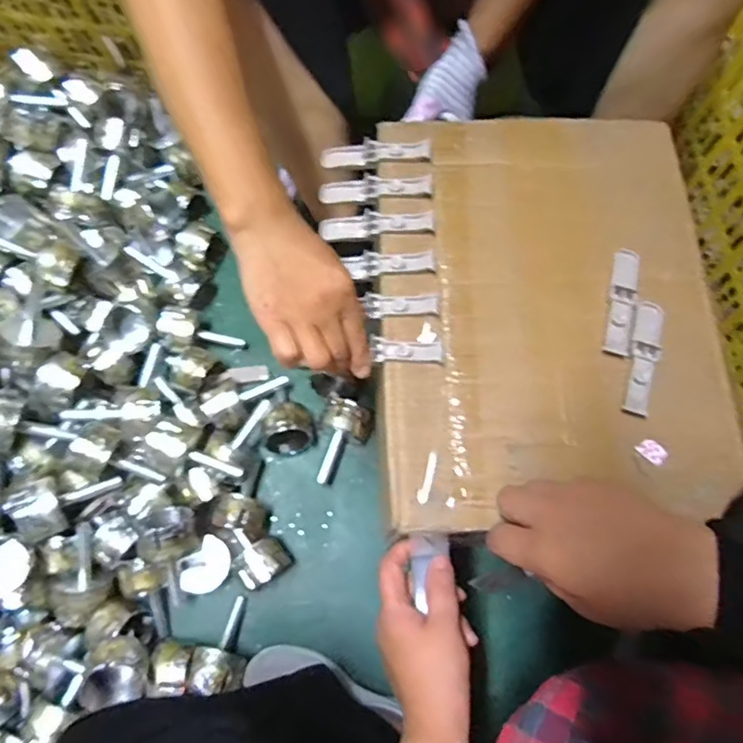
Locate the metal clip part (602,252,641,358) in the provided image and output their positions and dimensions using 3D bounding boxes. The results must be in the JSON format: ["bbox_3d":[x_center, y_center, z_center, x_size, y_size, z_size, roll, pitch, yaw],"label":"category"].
[{"bbox_3d":[0.208,-0.058,0.467,0.023,0.011,0.097,16,73,4],"label":"metal clip part"}]

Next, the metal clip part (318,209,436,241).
[{"bbox_3d":[0.003,-0.129,0.496,0.104,0.012,0.022,1,70,14],"label":"metal clip part"}]

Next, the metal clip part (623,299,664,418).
[{"bbox_3d":[0.218,-0.012,0.451,0.023,0.009,0.097,18,73,4],"label":"metal clip part"}]

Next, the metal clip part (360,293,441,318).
[{"bbox_3d":[0.026,-0.055,0.469,0.062,0.010,0.018,2,72,-1],"label":"metal clip part"}]

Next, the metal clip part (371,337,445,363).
[{"bbox_3d":[0.030,-0.016,0.457,0.058,0.007,0.018,4,72,0],"label":"metal clip part"}]

